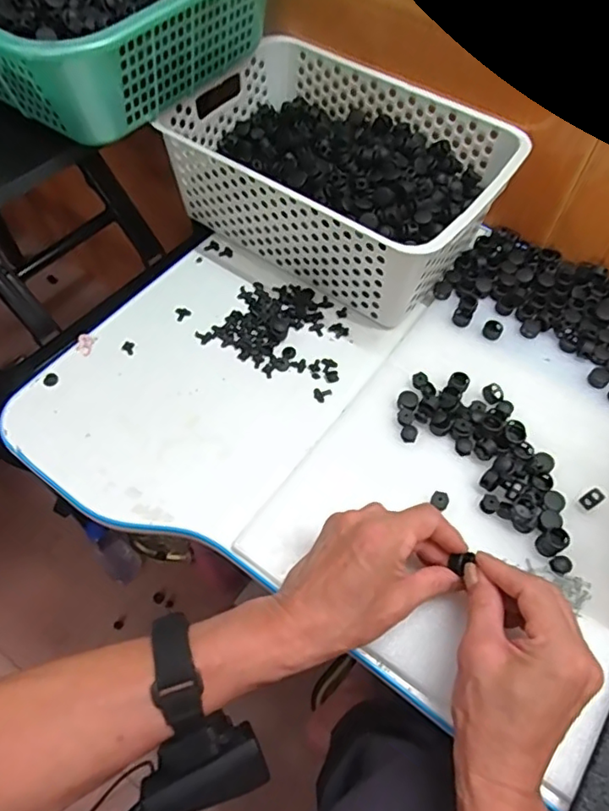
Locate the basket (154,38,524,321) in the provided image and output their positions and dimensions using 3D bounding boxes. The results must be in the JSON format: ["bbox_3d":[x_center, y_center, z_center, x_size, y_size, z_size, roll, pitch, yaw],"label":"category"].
[{"bbox_3d":[0.033,-0.230,0.569,0.301,0.101,0.206,31,63,16],"label":"basket"}]

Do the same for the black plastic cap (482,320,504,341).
[{"bbox_3d":[0.174,-0.071,0.529,0.017,0.009,0.018,0,59,-1],"label":"black plastic cap"}]

